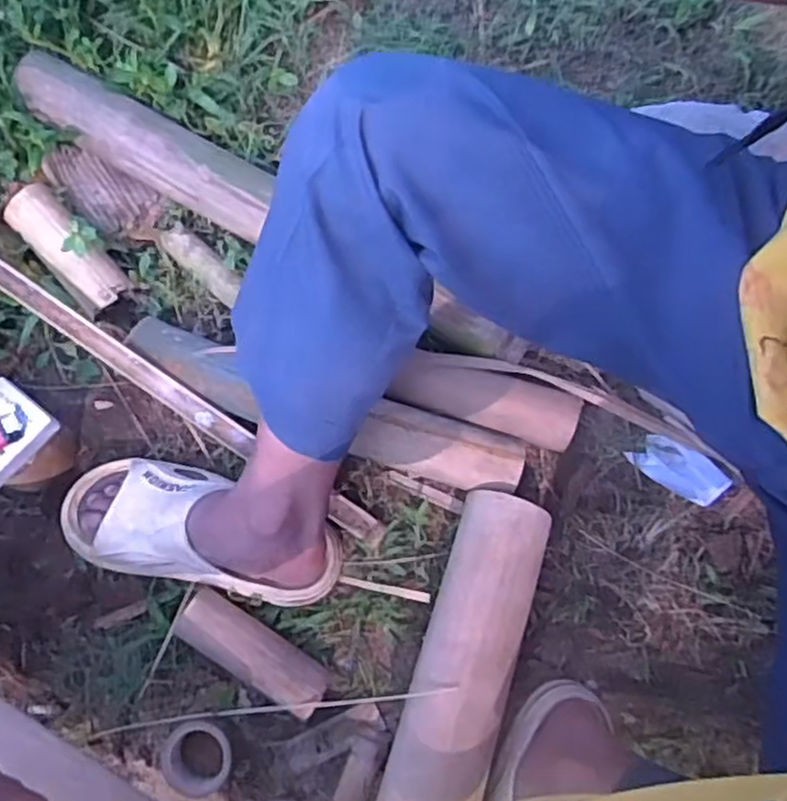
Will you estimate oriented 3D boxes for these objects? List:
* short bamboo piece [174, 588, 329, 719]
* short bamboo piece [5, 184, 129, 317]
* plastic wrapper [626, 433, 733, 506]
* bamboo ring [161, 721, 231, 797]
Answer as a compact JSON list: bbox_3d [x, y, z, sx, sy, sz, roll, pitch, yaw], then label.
[{"bbox_3d":[-0.135,0.242,0.699,0.154,0.048,0.052,31,80,5],"label":"short bamboo piece"},{"bbox_3d":[-0.339,-0.158,0.752,0.057,0.040,0.147,-40,82,-8],"label":"short bamboo piece"},{"bbox_3d":[0.306,0.072,0.779,0.099,0.018,0.048,31,80,5],"label":"plastic wrapper"},{"bbox_3d":[-0.184,0.334,0.680,0.064,0.034,0.070,0,78,-1],"label":"bamboo ring"}]

